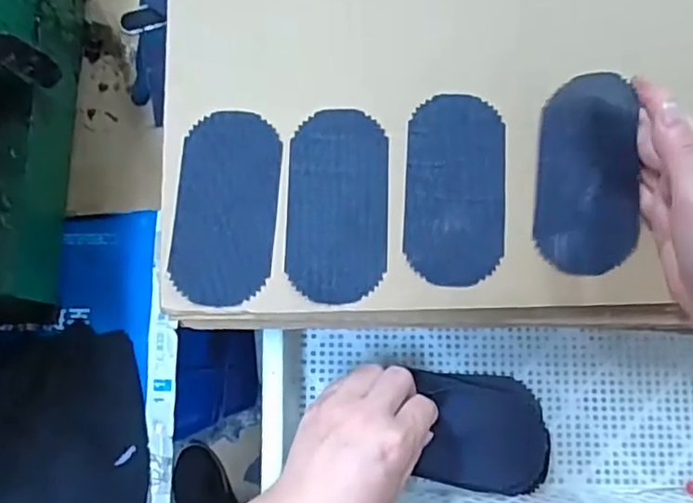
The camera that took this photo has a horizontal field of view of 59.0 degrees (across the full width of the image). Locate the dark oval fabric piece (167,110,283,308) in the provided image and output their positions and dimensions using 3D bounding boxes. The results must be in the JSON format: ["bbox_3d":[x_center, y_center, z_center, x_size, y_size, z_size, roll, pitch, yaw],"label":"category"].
[{"bbox_3d":[-0.081,-0.031,0.413,0.066,0.006,0.131,4,80,0],"label":"dark oval fabric piece"}]

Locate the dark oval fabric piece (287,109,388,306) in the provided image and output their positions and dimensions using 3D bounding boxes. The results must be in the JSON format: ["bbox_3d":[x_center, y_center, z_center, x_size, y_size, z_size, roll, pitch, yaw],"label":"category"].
[{"bbox_3d":[-0.006,-0.032,0.416,0.067,0.004,0.131,1,80,0],"label":"dark oval fabric piece"}]

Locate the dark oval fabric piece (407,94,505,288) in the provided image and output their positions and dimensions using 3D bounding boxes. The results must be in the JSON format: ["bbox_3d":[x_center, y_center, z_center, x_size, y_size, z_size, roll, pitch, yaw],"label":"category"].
[{"bbox_3d":[0.074,-0.043,0.417,0.066,0.004,0.129,4,80,0],"label":"dark oval fabric piece"}]

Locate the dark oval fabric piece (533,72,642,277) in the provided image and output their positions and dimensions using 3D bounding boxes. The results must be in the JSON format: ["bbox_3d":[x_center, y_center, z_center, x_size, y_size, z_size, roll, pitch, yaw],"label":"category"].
[{"bbox_3d":[0.159,-0.052,0.408,0.064,0.008,0.131,-2,83,10],"label":"dark oval fabric piece"}]

